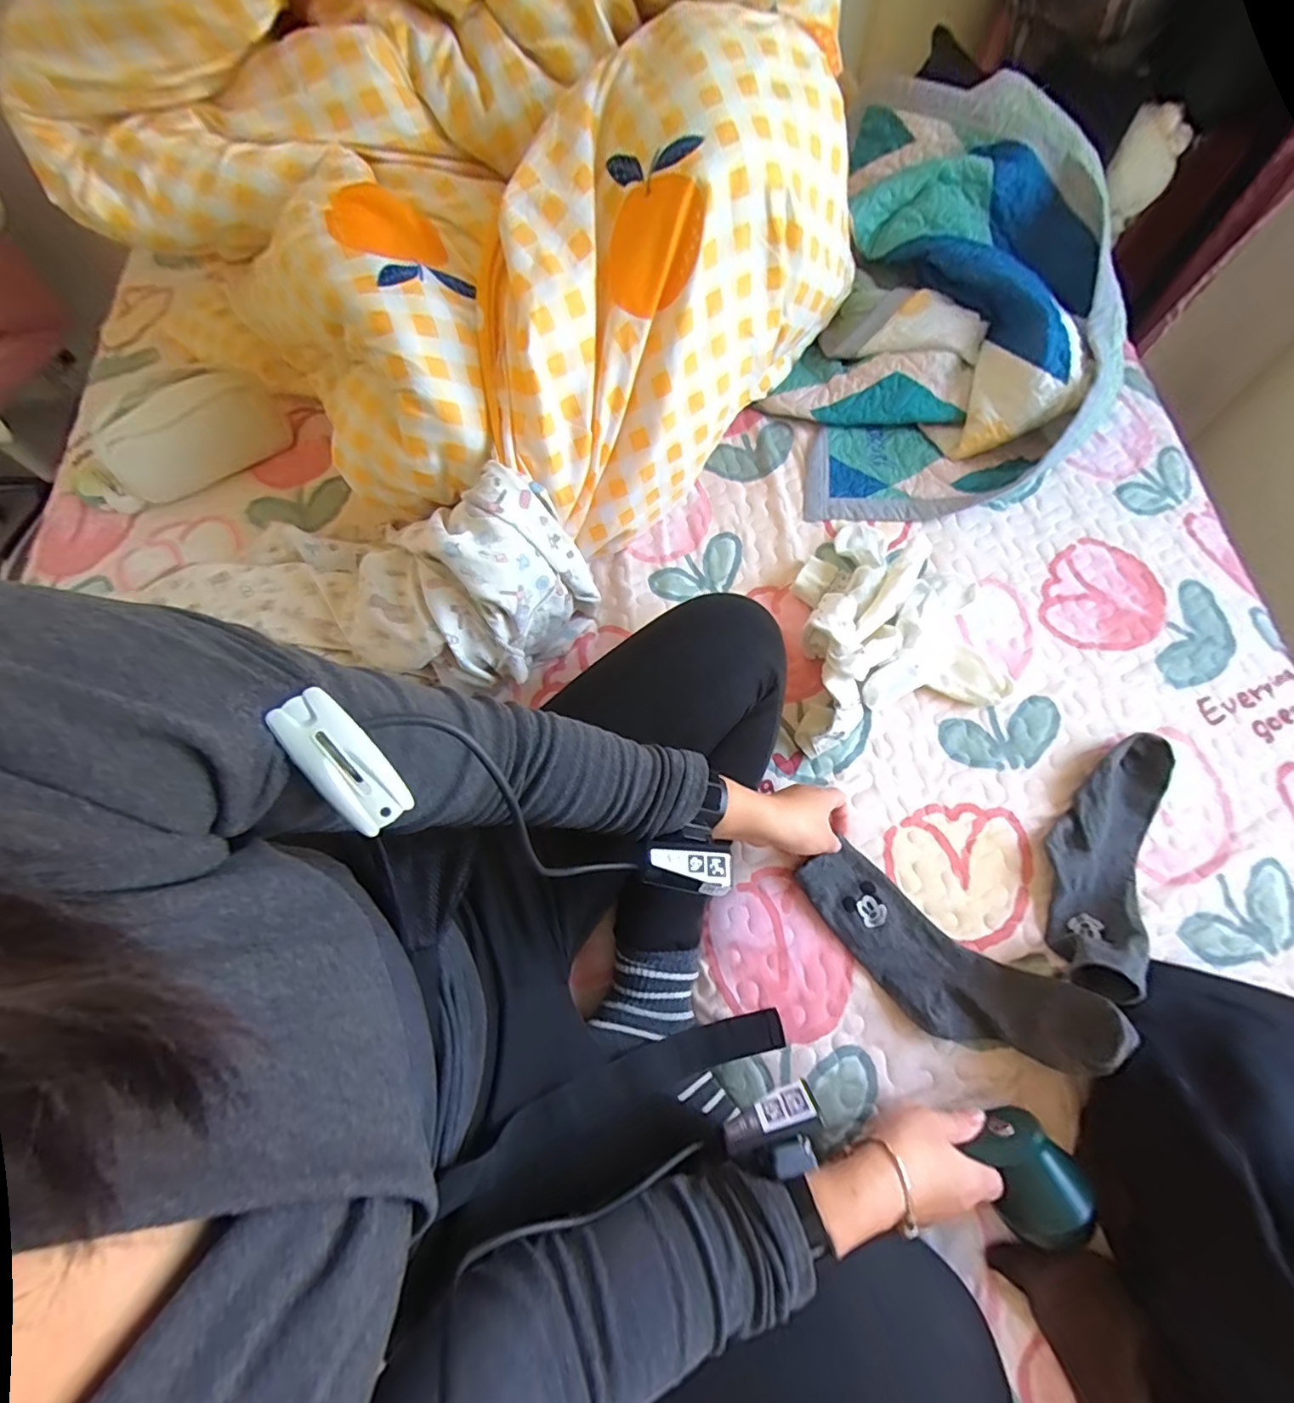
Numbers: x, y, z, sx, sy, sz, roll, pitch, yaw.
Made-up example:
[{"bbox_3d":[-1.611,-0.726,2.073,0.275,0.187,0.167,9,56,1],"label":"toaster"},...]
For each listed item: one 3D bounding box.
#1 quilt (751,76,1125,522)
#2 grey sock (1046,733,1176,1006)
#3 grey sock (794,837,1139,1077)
[{"bbox_3d":[0.367,-0.467,0.677,0.374,0.157,0.531,20,72,9],"label":"quilt"},{"bbox_3d":[0.419,0.132,0.500,0.074,0.066,0.249,32,74,12],"label":"grey sock"},{"bbox_3d":[0.253,0.232,0.493,0.253,0.059,0.091,29,73,25],"label":"grey sock"}]

